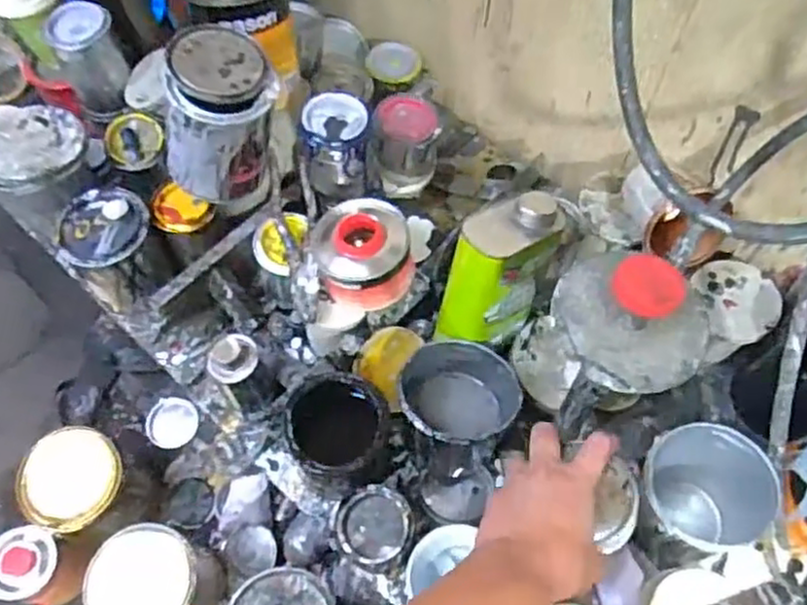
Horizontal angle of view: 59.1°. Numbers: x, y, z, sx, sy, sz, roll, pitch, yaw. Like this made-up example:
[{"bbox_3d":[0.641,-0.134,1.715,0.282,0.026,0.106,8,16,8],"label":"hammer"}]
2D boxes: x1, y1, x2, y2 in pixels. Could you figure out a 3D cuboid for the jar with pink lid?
[{"bbox_3d":[0.002,-0.172,0.818,0.077,0.085,0.089,4,62,3],"label":"jar with pink lid"}]

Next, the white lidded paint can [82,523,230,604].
[{"bbox_3d":[-0.386,0.449,1.127,0.157,0.177,0.153,-1,64,2],"label":"white lidded paint can"}]

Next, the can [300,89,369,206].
[{"bbox_3d":[-0.068,-0.163,0.750,0.066,0.094,0.066,0,62,1],"label":"can"}]

